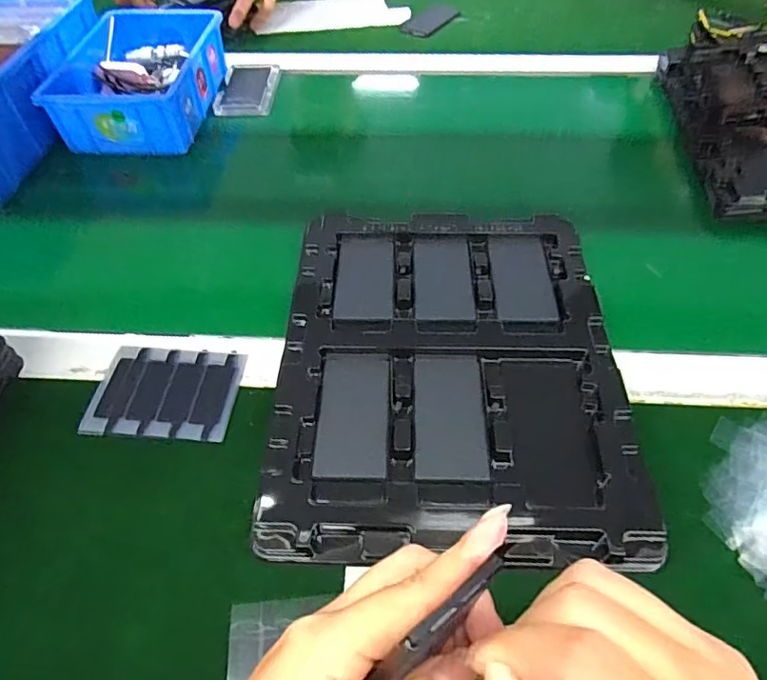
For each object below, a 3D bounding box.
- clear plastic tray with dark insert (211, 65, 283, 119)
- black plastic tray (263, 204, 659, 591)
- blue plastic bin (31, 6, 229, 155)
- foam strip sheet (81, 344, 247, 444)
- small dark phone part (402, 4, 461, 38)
[{"bbox_3d":[-0.152,-0.286,0.613,0.063,0.014,0.098,1,52,2],"label":"clear plastic tray with dark insert"},{"bbox_3d":[0.043,0.010,0.363,0.216,0.017,0.271,1,52,2],"label":"black plastic tray"},{"bbox_3d":[-0.254,-0.279,0.573,0.136,0.057,0.200,4,52,5],"label":"blue plastic bin"},{"bbox_3d":[-0.143,0.034,0.359,0.092,0.004,0.067,2,52,3],"label":"foam strip sheet"},{"bbox_3d":[0.061,-0.425,0.716,0.047,0.004,0.078,38,69,21],"label":"small dark phone part"}]

